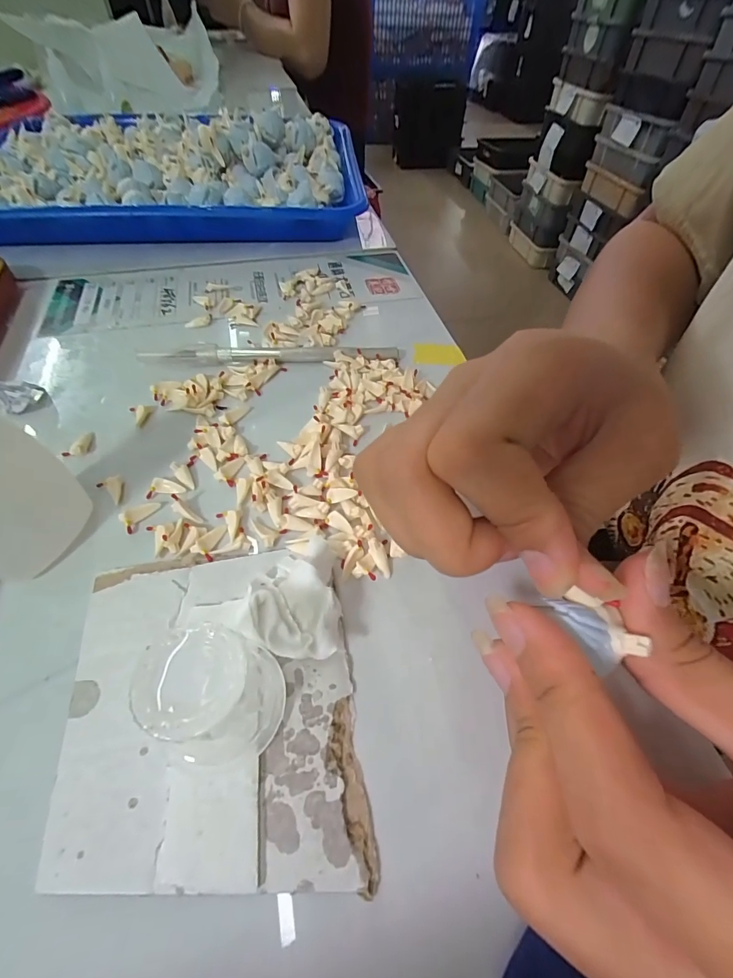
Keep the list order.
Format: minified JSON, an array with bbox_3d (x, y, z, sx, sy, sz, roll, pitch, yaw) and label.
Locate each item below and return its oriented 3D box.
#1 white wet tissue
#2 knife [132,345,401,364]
[{"bbox_3d":[-0.025,0.038,0.145,0.035,0.016,0.041,8,54,4],"label":"white wet tissue"},{"bbox_3d":[-0.055,-0.079,0.235,0.146,0.009,0.011,-1,54,-3],"label":"knife"}]

